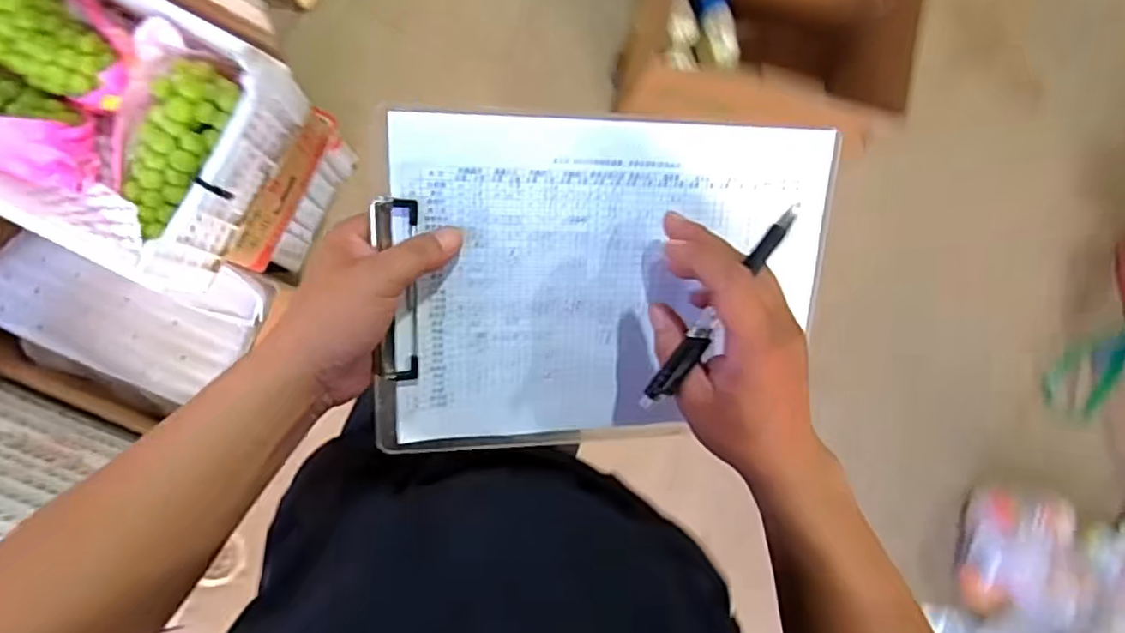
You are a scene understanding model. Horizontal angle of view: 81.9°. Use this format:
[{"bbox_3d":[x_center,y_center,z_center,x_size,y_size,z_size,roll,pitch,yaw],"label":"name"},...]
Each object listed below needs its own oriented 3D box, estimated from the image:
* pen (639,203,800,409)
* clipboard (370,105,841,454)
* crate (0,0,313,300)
[{"bbox_3d":[0.093,-0.004,0.380,0.016,0.009,0.144,34,97,-5],"label":"pen"},{"bbox_3d":[0.035,-0.017,0.434,0.300,0.008,0.220,-1,106,-13],"label":"clipboard"},{"bbox_3d":[-0.638,-0.286,0.825,0.477,0.171,0.320,28,84,-5],"label":"crate"}]

